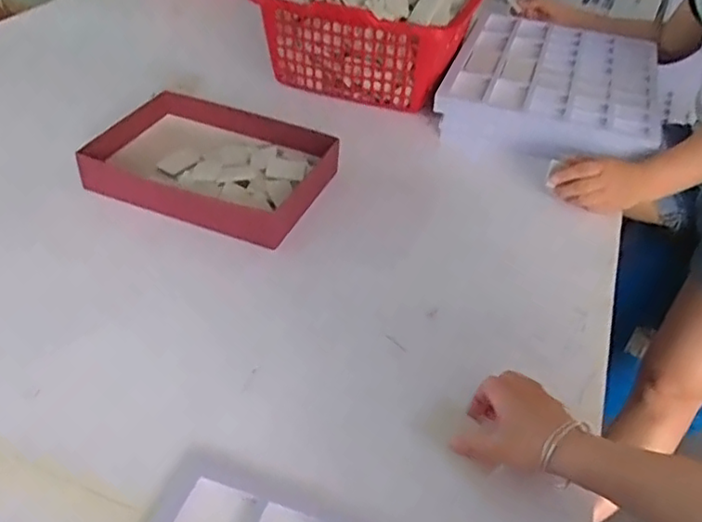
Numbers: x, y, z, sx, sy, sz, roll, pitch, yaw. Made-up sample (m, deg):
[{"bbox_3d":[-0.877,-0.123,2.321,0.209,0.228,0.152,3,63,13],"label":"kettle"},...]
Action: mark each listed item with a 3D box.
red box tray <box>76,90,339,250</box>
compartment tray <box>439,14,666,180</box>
[{"bbox_3d":[-0.188,-0.140,0.909,0.300,0.064,0.220,15,41,13],"label":"red box tray"},{"bbox_3d":[0.349,-0.310,1.126,0.338,0.076,0.483,17,41,15],"label":"compartment tray"}]

